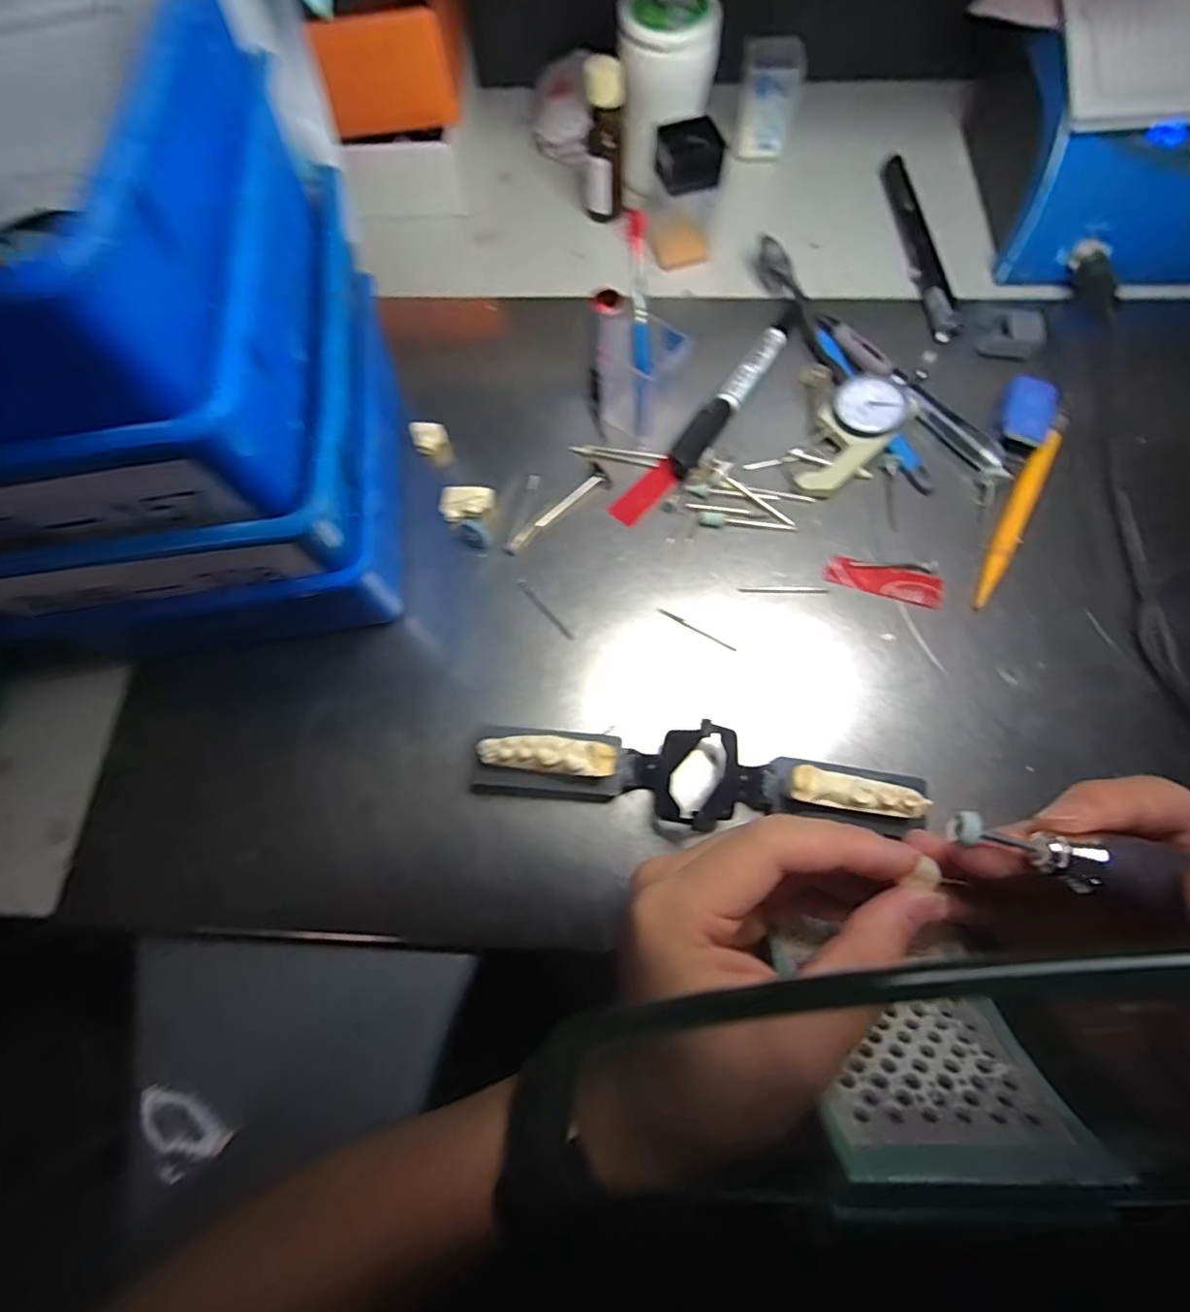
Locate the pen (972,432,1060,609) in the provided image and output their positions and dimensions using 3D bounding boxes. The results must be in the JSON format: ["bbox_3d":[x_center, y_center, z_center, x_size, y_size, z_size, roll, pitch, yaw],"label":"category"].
[{"bbox_3d":[0.213,-0.070,0.287,0.012,0.008,0.110,28,76,10],"label":"pen"}]

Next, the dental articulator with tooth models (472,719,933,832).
[{"bbox_3d":[0.043,0.051,0.241,0.188,0.030,0.037,4,73,3],"label":"dental articulator with tooth models"}]

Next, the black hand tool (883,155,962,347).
[{"bbox_3d":[0.198,-0.255,0.348,0.015,0.012,0.145,-4,73,1],"label":"black hand tool"}]

